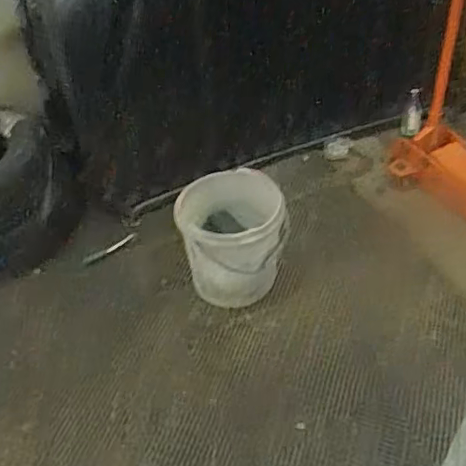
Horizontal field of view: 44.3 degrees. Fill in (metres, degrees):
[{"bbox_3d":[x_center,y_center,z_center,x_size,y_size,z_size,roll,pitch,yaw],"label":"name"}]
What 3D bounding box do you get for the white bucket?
[{"bbox_3d":[-0.004,0.033,1.708,0.320,0.315,0.295,-1,46,3],"label":"white bucket"}]

